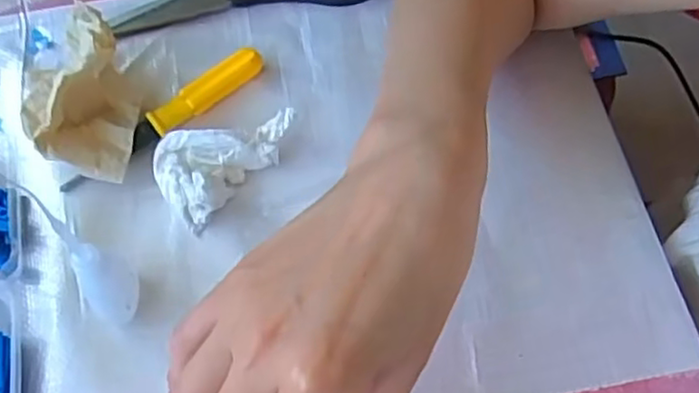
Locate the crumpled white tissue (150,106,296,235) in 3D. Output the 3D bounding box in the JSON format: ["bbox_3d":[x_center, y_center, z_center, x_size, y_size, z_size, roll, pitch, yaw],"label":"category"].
[{"bbox_3d":[-0.075,-0.026,0.402,0.084,0.027,0.053,-40,67,-15],"label":"crumpled white tissue"}]

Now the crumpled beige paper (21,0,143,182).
[{"bbox_3d":[-0.166,-0.061,0.410,0.065,0.053,0.116,-20,64,-7],"label":"crumpled beige paper"}]

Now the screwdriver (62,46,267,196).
[{"bbox_3d":[-0.113,-0.047,0.420,0.142,0.017,0.017,-38,67,-15],"label":"screwdriver"}]

